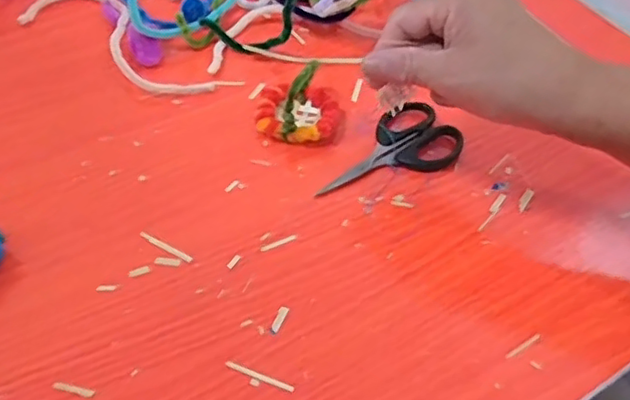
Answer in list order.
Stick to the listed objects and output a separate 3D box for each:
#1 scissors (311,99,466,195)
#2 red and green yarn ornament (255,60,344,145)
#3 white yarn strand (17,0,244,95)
[{"bbox_3d":[0.052,-0.030,0.434,0.107,0.014,0.055,-32,60,-24],"label":"scissors"},{"bbox_3d":[-0.010,-0.076,0.450,0.060,0.044,0.064,1,52,-1],"label":"red and green yarn ornament"},{"bbox_3d":[-0.155,-0.132,0.503,0.199,0.020,0.068,31,58,20],"label":"white yarn strand"}]

